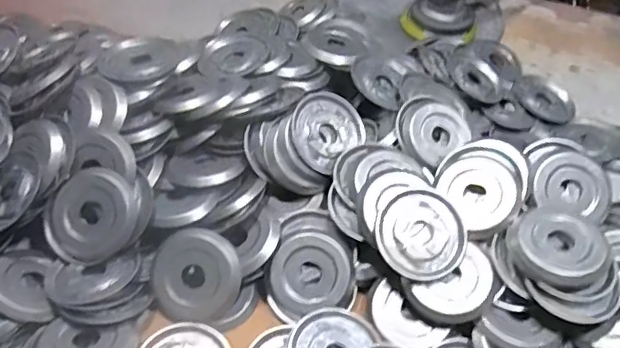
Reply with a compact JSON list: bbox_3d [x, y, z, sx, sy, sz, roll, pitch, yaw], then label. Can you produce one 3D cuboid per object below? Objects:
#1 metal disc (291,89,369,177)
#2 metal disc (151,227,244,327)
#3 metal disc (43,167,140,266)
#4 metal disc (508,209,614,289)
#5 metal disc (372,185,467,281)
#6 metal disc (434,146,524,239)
[{"bbox_3d":[0.016,-0.047,0.594,0.073,0.004,0.087,48,58,-4],"label":"metal disc"},{"bbox_3d":[-0.105,0.093,0.522,0.082,0.013,0.081,0,81,3],"label":"metal disc"},{"bbox_3d":[-0.208,0.042,0.545,0.081,0.011,0.091,42,93,10],"label":"metal disc"},{"bbox_3d":[0.221,0.067,0.511,0.083,0.012,0.070,20,65,16],"label":"metal disc"},{"bbox_3d":[0.103,0.055,0.532,0.083,0.005,0.084,2,68,-6],"label":"metal disc"},{"bbox_3d":[0.170,0.013,0.564,0.076,0.014,0.092,-34,54,1],"label":"metal disc"}]

